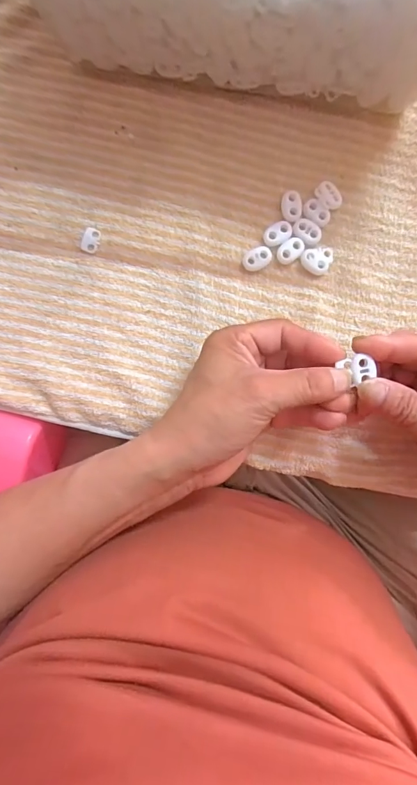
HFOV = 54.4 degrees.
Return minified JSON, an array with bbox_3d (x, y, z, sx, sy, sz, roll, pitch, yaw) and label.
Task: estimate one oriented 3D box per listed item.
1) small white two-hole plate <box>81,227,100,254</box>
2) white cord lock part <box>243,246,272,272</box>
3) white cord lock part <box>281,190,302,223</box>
[{"bbox_3d":[-0.089,-0.115,0.307,0.012,0.004,0.019,16,90,-1],"label":"small white two-hole plate"},{"bbox_3d":[0.037,-0.101,0.308,0.022,0.007,0.015,-27,90,0],"label":"white cord lock part"},{"bbox_3d":[0.063,-0.140,0.308,0.015,0.008,0.022,2,90,-1],"label":"white cord lock part"}]

